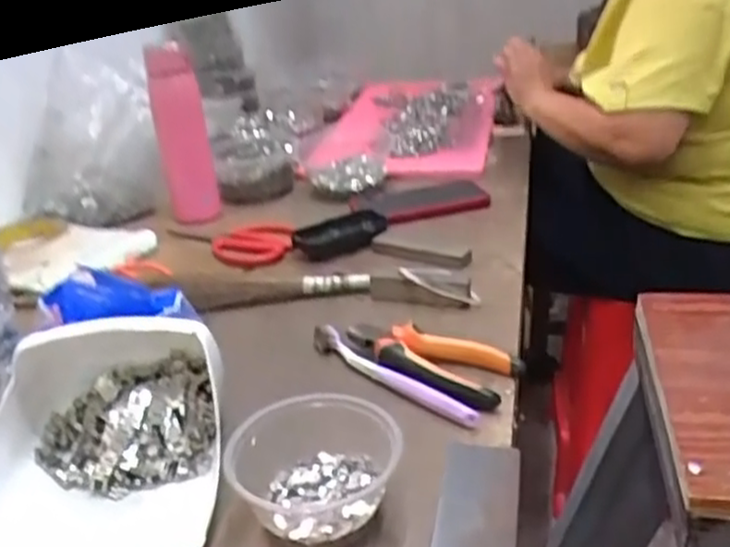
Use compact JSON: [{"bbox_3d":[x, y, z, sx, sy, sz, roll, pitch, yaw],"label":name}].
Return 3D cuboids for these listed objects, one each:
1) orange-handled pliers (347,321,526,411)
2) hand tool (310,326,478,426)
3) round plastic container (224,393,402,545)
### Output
[{"bbox_3d":[0.047,0.073,0.600,0.144,0.025,0.073,9,29,28],"label":"orange-handled pliers"},{"bbox_3d":[0.017,0.081,0.594,0.016,0.018,0.178,-24,31,-34],"label":"hand tool"},{"bbox_3d":[-0.032,0.123,0.471,0.109,0.050,0.089,-6,25,-1],"label":"round plastic container"}]

